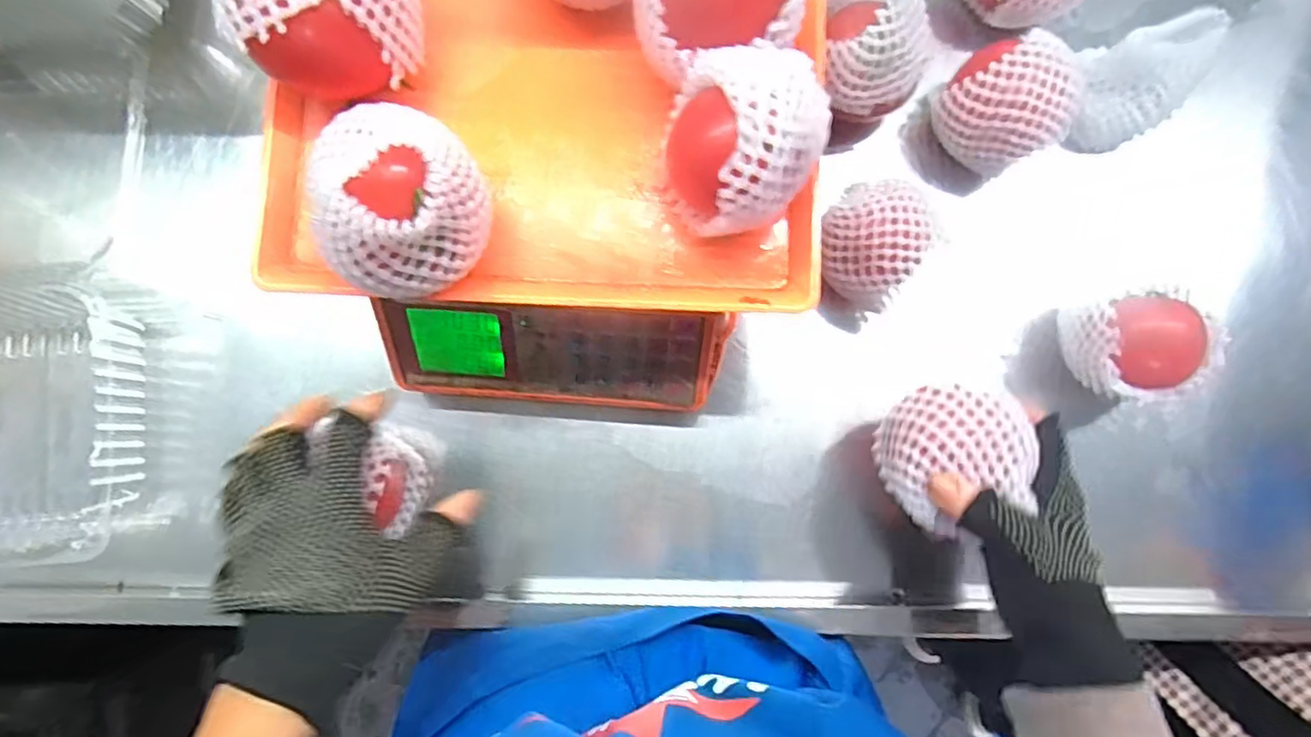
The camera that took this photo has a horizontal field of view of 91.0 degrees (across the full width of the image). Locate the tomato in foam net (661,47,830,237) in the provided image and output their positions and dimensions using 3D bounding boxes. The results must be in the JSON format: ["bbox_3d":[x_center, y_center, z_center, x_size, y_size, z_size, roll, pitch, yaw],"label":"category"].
[{"bbox_3d":[0.043,-0.105,0.313,0.072,0.078,0.075,0,85,0],"label":"tomato in foam net"}]

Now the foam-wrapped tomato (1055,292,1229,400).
[{"bbox_3d":[0.320,-0.014,0.438,0.080,0.074,0.074,-10,85,0],"label":"foam-wrapped tomato"}]

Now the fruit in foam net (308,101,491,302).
[{"bbox_3d":[-0.114,-0.077,0.309,0.062,0.091,0.081,-4,85,0],"label":"fruit in foam net"}]

